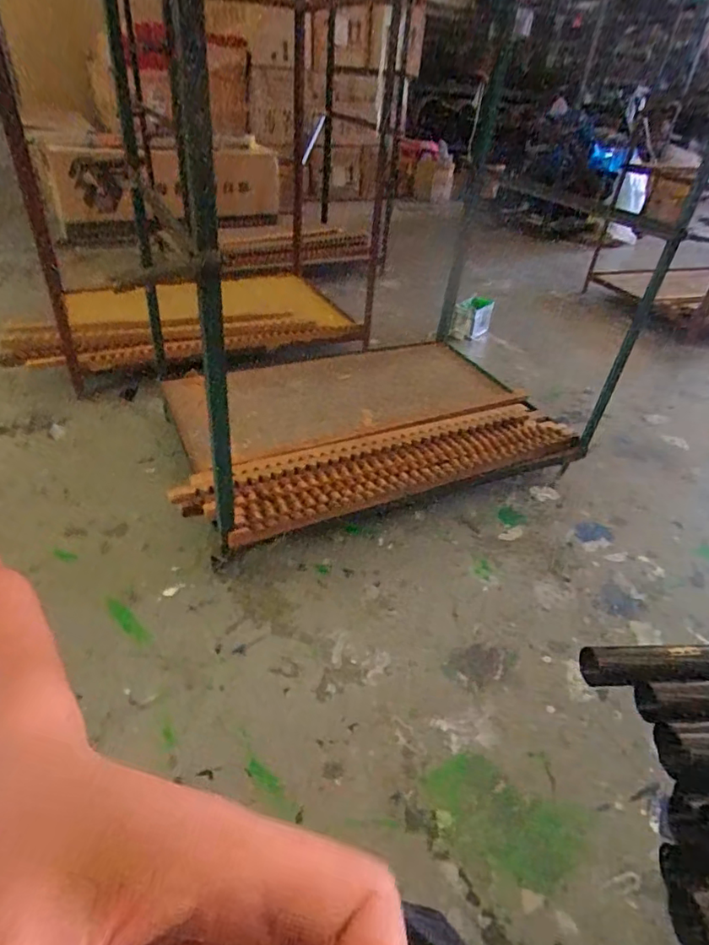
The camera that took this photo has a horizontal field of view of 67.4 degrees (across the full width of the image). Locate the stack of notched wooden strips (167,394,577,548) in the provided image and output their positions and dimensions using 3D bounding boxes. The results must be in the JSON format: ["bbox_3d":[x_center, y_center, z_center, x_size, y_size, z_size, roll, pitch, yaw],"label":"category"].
[{"bbox_3d":[0.090,-0.032,1.228,0.960,0.042,0.242,-14,46,-21],"label":"stack of notched wooden strips"}]

